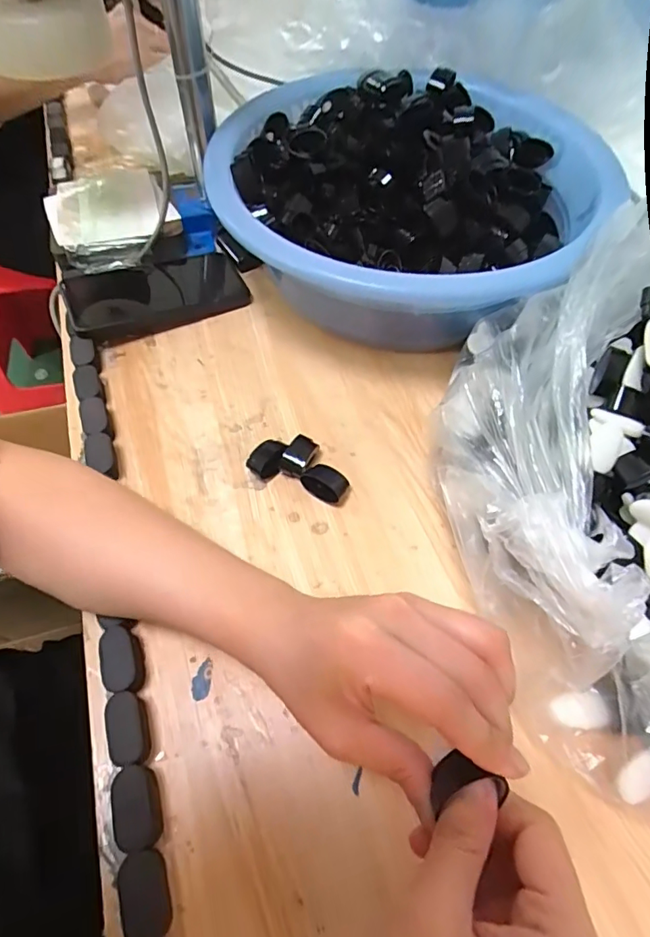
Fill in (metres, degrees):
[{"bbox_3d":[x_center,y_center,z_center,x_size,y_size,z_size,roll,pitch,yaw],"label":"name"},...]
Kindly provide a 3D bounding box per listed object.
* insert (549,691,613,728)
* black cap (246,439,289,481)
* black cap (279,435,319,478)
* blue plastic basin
[{"bbox_3d":[0.144,0.137,0.276,0.031,0.009,0.018,-6,57,-5],"label":"insert"},{"bbox_3d":[-0.043,-0.007,0.374,0.022,0.016,0.028,28,60,16],"label":"black cap"},{"bbox_3d":[-0.020,-0.009,0.375,0.020,0.017,0.031,26,60,15],"label":"black cap"},{"bbox_3d":[0.074,-0.243,0.459,0.311,0.110,0.327,1,57,-1],"label":"blue plastic basin"}]

